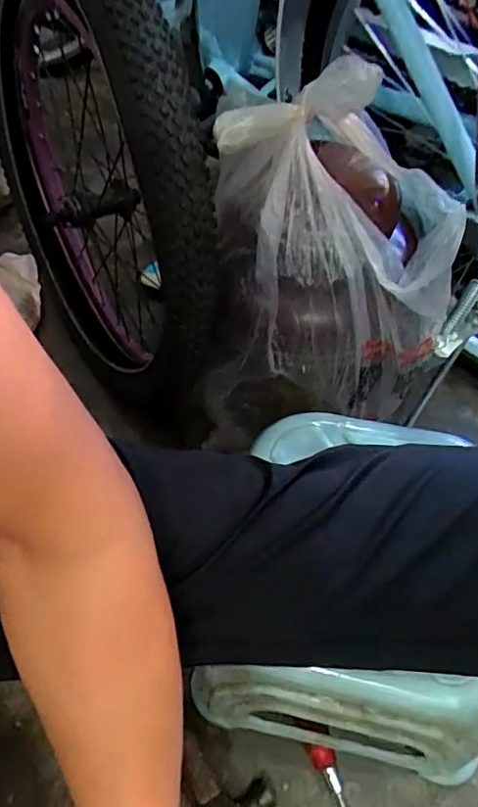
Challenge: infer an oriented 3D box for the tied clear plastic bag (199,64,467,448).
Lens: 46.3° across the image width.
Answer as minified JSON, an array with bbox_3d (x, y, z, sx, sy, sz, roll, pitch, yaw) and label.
[{"bbox_3d":[0.075,-0.123,0.513,0.216,0.283,0.202,-3,58,4],"label":"tied clear plastic bag"}]

